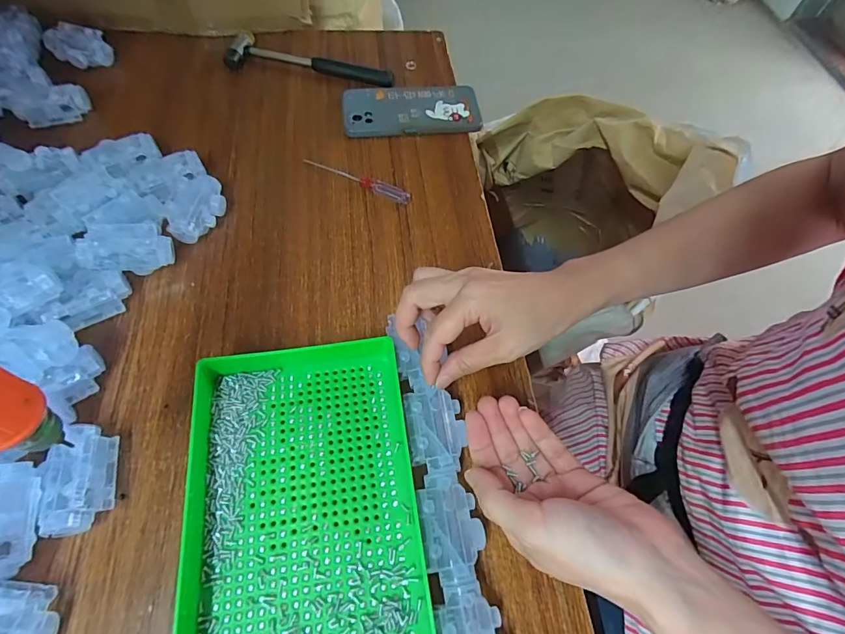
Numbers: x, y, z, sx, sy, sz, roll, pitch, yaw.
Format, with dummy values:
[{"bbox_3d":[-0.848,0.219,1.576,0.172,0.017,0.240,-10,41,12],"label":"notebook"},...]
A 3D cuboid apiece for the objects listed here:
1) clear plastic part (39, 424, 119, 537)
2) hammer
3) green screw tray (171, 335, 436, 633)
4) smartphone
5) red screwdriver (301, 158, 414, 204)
[{"bbox_3d":[-0.236,0.111,0.300,0.034,0.032,0.069,-9,62,-8],"label":"clear plastic part"},{"bbox_3d":[-0.141,-0.319,0.552,0.207,0.028,0.053,10,61,2],"label":"hammer"},{"bbox_3d":[-0.082,0.137,0.294,0.157,0.035,0.249,-7,62,-7],"label":"green screw tray"},{"bbox_3d":[-0.013,-0.252,0.522,0.160,0.014,0.077,-4,62,-6],"label":"smartphone"},{"bbox_3d":[-0.072,-0.152,0.466,0.127,0.014,0.012,26,63,10],"label":"red screwdriver"}]

